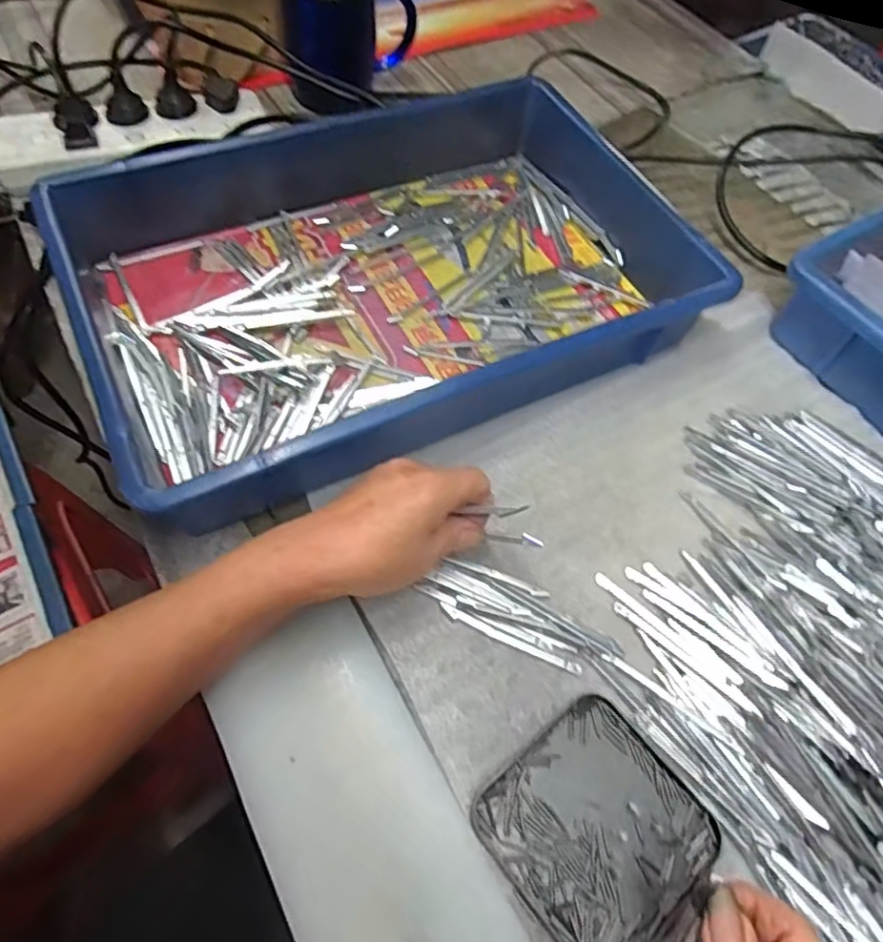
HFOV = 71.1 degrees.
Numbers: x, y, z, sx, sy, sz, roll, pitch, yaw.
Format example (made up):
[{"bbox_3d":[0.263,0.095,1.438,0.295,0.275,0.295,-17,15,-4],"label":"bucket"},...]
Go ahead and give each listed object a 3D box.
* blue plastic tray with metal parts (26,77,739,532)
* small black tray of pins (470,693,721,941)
[{"bbox_3d":[-0.039,-0.152,0.463,0.424,0.102,0.281,-23,65,-17],"label":"blue plastic tray with metal parts"},{"bbox_3d":[0.081,0.186,0.322,0.100,0.013,0.100,-34,68,-22],"label":"small black tray of pins"}]

